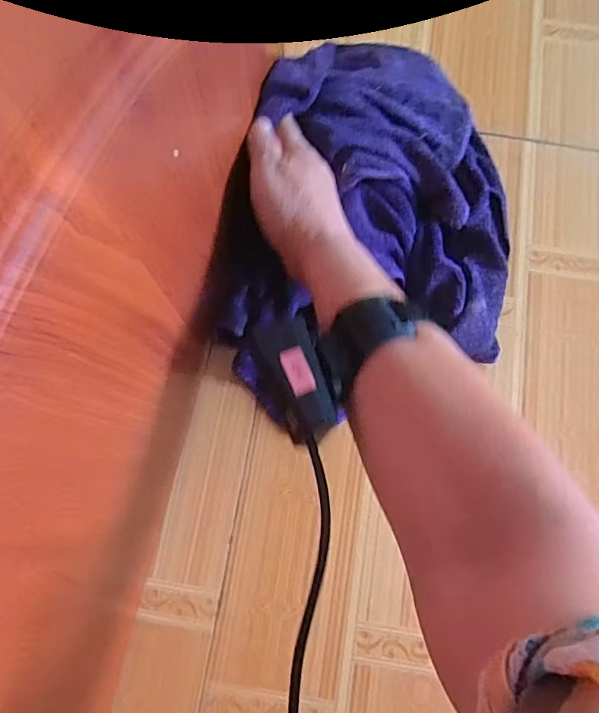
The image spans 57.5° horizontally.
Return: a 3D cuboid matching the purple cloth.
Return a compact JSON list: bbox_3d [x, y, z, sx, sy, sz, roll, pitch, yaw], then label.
[{"bbox_3d":[0.052,-0.111,0.419,0.230,0.074,0.263,-2,76,-2],"label":"purple cloth"}]

